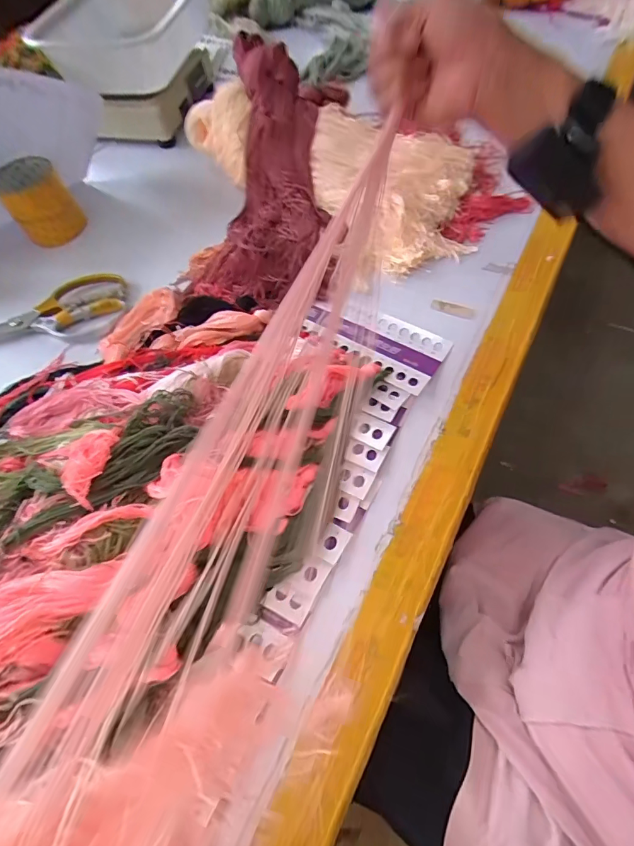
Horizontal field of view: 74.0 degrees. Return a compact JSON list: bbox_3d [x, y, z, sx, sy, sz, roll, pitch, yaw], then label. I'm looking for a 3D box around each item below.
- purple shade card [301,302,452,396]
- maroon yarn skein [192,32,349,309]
[{"bbox_3d":[0.060,-0.094,0.452,0.155,0.004,0.080,32,61,22],"label":"purple shade card"},{"bbox_3d":[-0.051,-0.321,0.536,0.159,0.085,0.401,2,72,6],"label":"maroon yarn skein"}]

